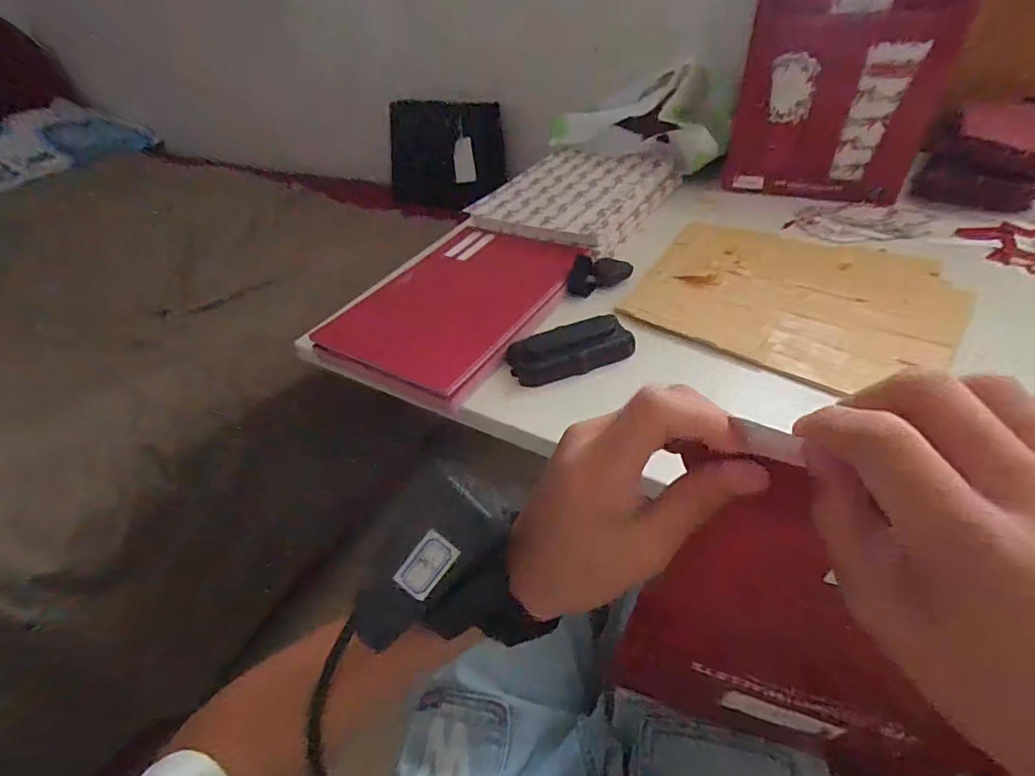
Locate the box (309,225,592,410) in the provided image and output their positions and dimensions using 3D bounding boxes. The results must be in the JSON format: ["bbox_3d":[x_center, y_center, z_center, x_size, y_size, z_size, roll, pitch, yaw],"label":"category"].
[{"bbox_3d":[-0.061,-0.096,0.506,0.182,0.019,0.280,19,46,25],"label":"box"}]

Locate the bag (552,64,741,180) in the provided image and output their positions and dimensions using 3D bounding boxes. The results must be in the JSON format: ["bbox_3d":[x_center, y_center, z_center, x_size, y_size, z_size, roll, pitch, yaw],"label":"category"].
[{"bbox_3d":[0.171,-0.372,0.689,0.236,0.131,0.097,22,47,28],"label":"bag"}]

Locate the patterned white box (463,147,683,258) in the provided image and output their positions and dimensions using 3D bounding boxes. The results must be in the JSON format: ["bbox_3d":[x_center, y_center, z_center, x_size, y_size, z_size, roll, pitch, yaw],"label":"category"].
[{"bbox_3d":[0.081,-0.259,0.653,0.191,0.029,0.253,21,49,27],"label":"patterned white box"}]

